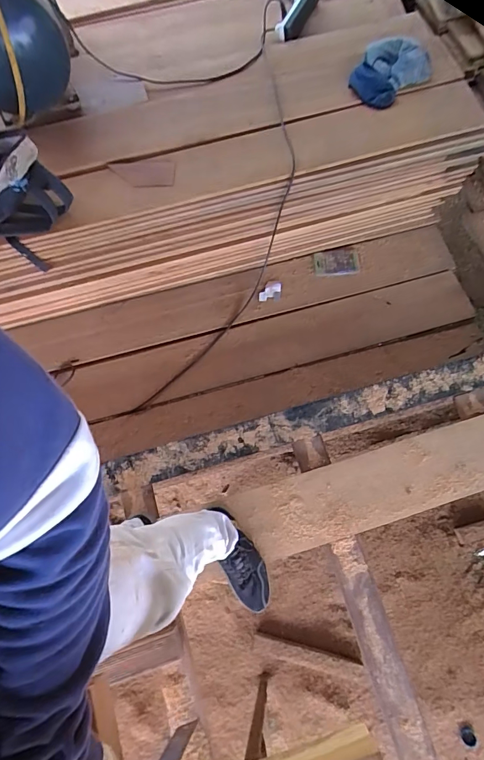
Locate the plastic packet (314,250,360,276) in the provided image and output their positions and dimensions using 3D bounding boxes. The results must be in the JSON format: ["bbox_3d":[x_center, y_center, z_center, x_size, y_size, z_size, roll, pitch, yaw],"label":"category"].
[{"bbox_3d":[0.339,-0.420,1.472,0.155,0.009,0.097,-5,72,1],"label":"plastic packet"}]

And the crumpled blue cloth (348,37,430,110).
[{"bbox_3d":[0.468,-0.964,1.306,0.195,0.101,0.204,33,76,10],"label":"crumpled blue cloth"}]

